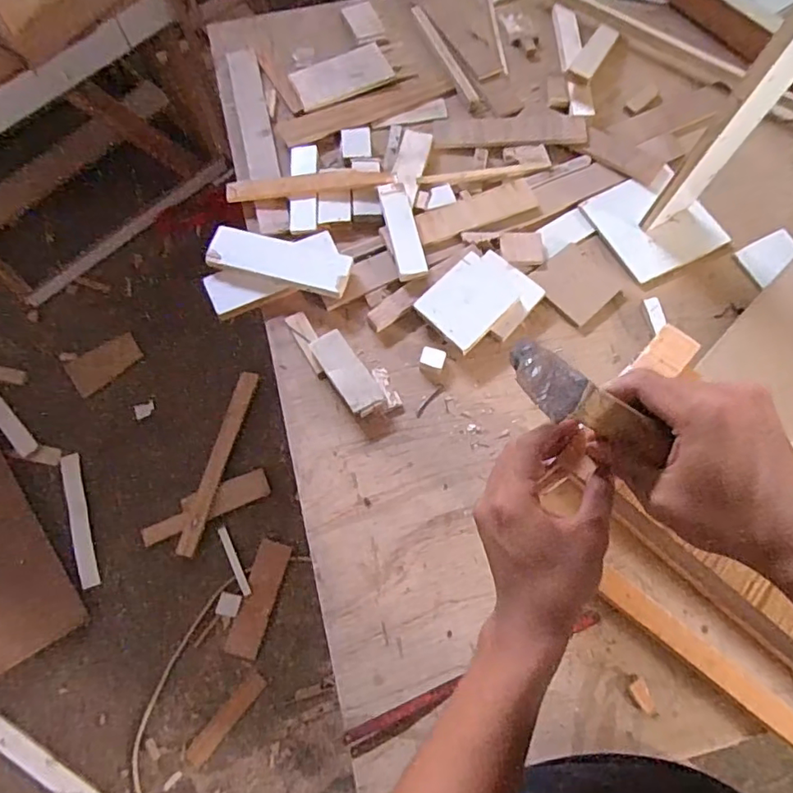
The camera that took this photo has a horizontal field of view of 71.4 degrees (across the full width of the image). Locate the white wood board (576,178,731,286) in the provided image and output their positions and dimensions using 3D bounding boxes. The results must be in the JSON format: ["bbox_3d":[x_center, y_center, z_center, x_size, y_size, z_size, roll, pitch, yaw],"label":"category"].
[{"bbox_3d":[0.371,-0.253,0.795,0.152,0.007,0.155,-26,72,-7],"label":"white wood board"}]

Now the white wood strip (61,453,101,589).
[{"bbox_3d":[-0.802,0.309,1.398,0.041,0.023,0.340,-18,71,-7],"label":"white wood strip"}]

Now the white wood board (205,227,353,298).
[{"bbox_3d":[-0.156,-0.183,0.743,0.187,0.018,0.063,12,72,6],"label":"white wood board"}]

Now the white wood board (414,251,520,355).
[{"bbox_3d":[0.095,-0.125,0.732,0.095,0.008,0.117,44,76,9],"label":"white wood board"}]

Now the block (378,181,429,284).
[{"bbox_3d":[0.008,-0.233,0.767,0.040,0.016,0.155,-13,71,-3],"label":"block"}]

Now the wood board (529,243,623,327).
[{"bbox_3d":[0.249,-0.159,0.768,0.091,0.014,0.098,-41,75,-11],"label":"wood board"}]

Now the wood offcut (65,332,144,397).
[{"bbox_3d":[-0.819,-0.092,1.567,0.194,0.023,0.102,-36,101,-28],"label":"wood offcut"}]

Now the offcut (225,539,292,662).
[{"bbox_3d":[-0.337,0.491,1.350,0.077,0.017,0.266,16,70,5],"label":"offcut"}]

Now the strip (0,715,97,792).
[{"bbox_3d":[-0.752,0.819,1.197,0.373,0.029,0.049,30,72,10],"label":"strip"}]

